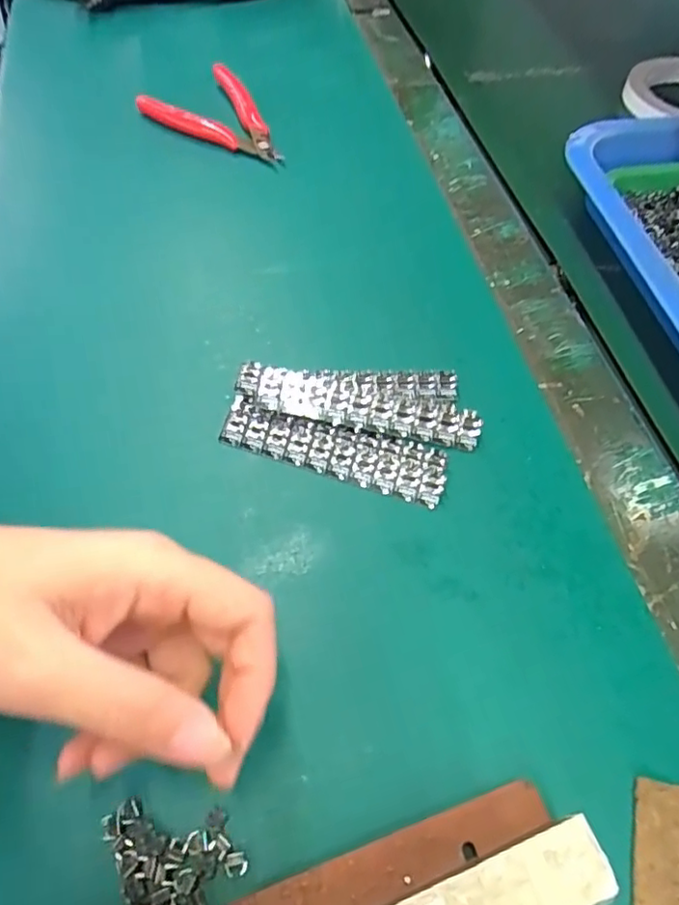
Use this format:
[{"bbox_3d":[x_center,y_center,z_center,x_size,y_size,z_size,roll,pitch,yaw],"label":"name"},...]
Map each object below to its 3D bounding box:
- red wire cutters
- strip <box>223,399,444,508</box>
[{"bbox_3d":[-0.097,-0.243,0.439,0.075,0.022,0.113,-22,60,-15],"label":"red wire cutters"},{"bbox_3d":[-0.003,-0.001,0.292,0.108,0.006,0.029,14,57,8],"label":"strip"}]

